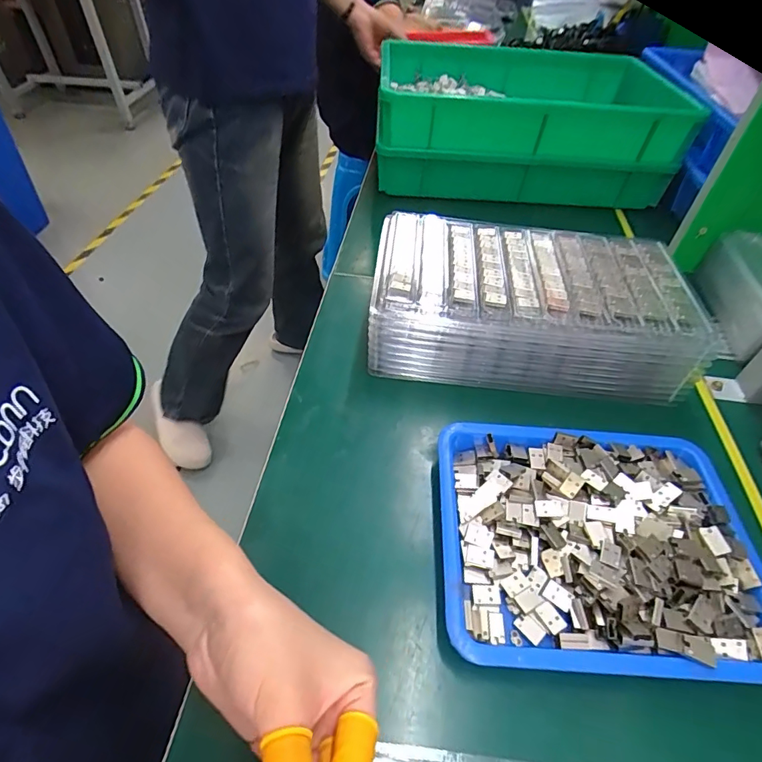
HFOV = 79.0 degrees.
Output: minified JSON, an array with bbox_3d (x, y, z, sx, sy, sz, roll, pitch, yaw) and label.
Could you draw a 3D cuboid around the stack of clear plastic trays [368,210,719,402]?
[{"bbox_3d":[0.141,-0.079,0.465,0.291,0.081,0.167,6,48,2],"label":"stack of clear plastic trays"}]

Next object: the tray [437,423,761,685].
[{"bbox_3d":[0.151,0.110,0.327,0.215,0.036,0.165,4,48,0],"label":"tray"}]

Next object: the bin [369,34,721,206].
[{"bbox_3d":[0.224,-0.395,0.719,0.421,0.155,0.318,4,48,1],"label":"bin"}]

